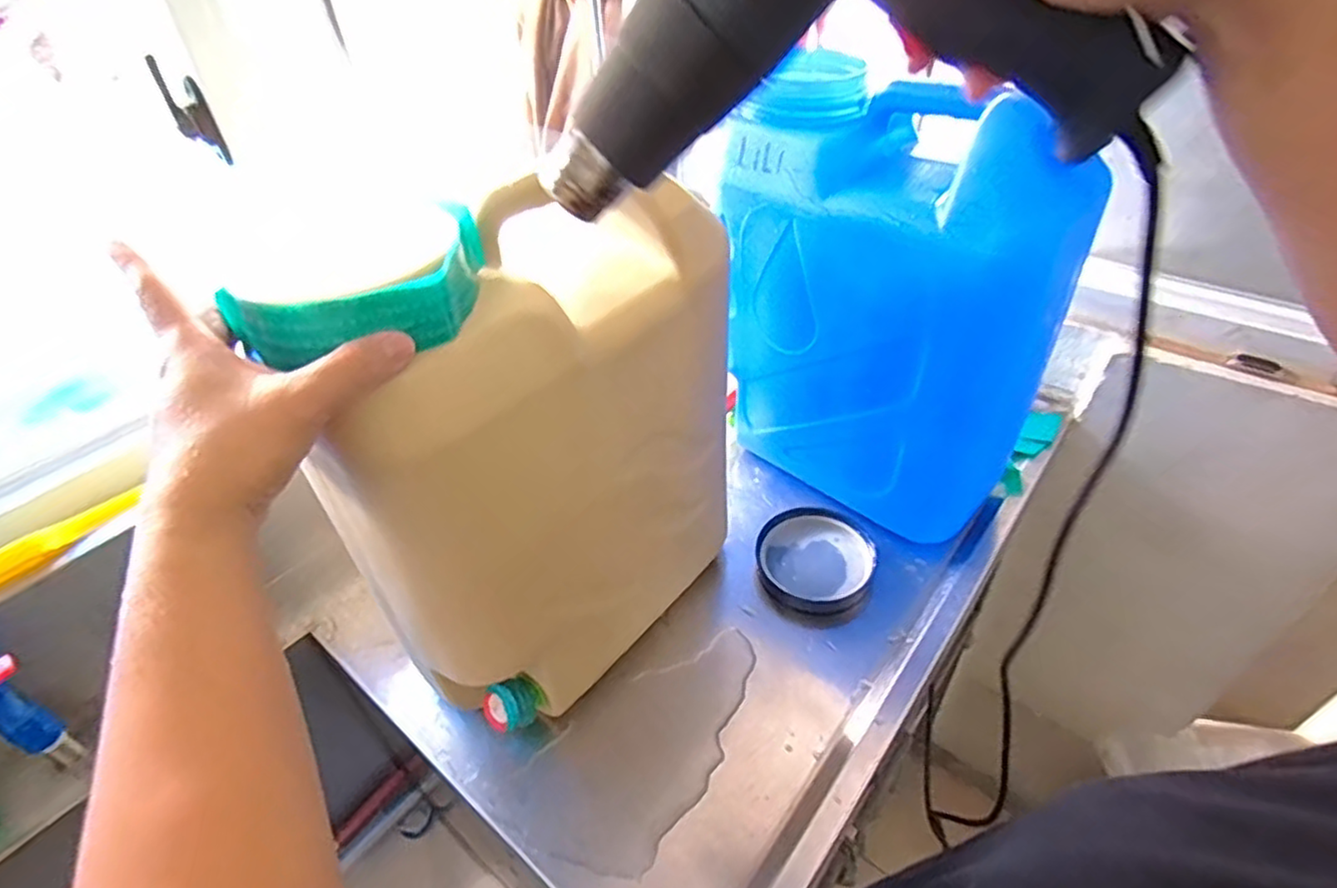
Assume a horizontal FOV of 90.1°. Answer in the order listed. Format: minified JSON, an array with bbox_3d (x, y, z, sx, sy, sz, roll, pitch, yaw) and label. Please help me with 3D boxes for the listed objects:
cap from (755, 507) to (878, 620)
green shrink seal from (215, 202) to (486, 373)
[{"bbox_3d":[0.154,0.122,0.707,0.118,0.023,0.126,-2,41,2],"label":"cap"},{"bbox_3d":[-0.148,-0.078,0.344,0.132,0.042,0.061,-29,47,-28],"label":"green shrink seal"}]

